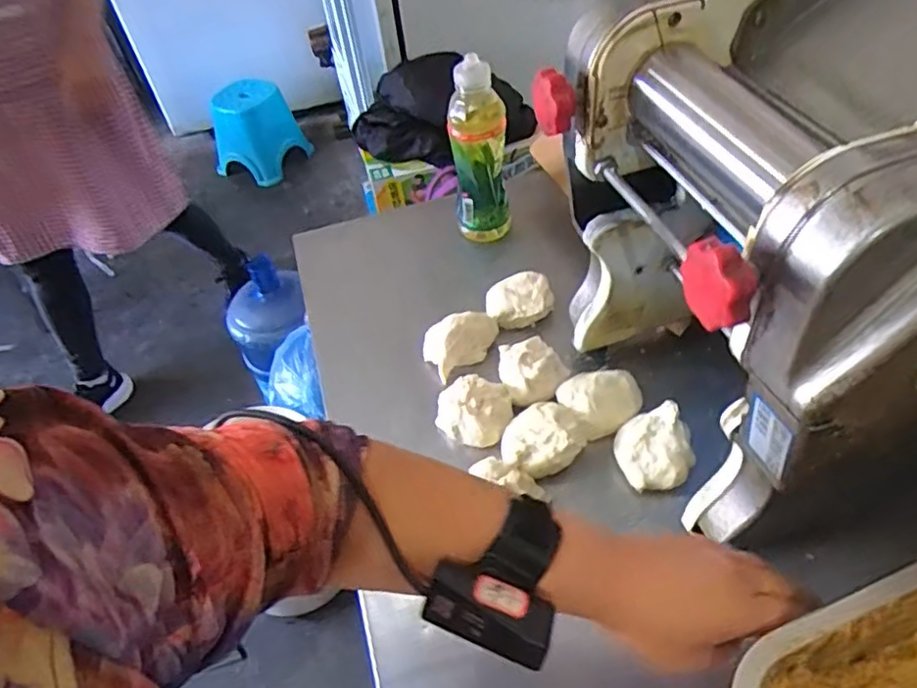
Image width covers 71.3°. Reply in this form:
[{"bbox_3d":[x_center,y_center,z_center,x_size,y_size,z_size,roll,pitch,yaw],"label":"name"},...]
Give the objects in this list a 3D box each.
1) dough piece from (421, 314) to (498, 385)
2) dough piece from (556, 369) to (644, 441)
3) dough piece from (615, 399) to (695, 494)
[{"bbox_3d":[0.002,-0.008,0.707,0.086,0.043,0.060,-25,50,-15],"label":"dough piece"},{"bbox_3d":[0.141,0.054,0.637,0.079,0.038,0.071,-19,49,-10],"label":"dough piece"},{"bbox_3d":[0.177,0.095,0.590,0.067,0.041,0.076,-4,48,3],"label":"dough piece"}]

